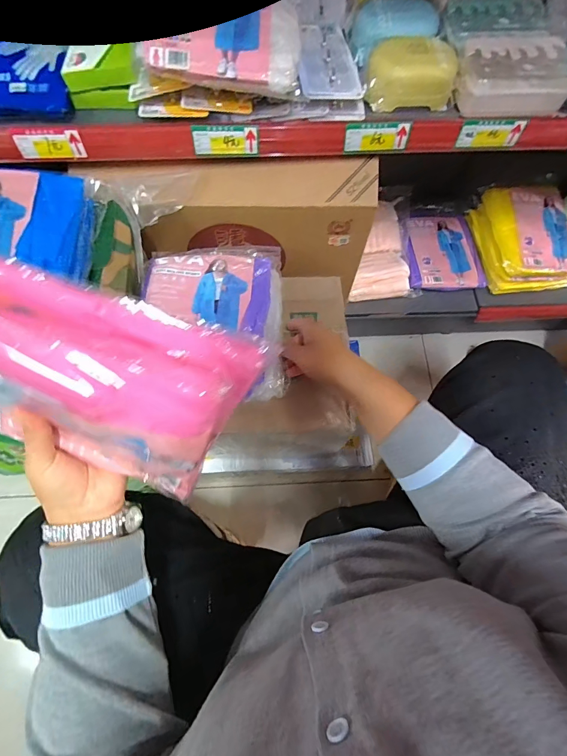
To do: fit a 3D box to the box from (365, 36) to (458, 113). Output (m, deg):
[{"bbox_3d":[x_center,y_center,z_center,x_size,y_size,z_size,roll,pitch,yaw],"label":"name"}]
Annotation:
[{"bbox_3d":[0.170,-0.408,0.484,0.116,0.043,0.082,-2,70,-1],"label":"box"}]

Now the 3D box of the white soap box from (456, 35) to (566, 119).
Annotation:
[{"bbox_3d":[0.300,-0.407,0.482,0.132,0.046,0.093,-1,70,-1],"label":"white soap box"}]

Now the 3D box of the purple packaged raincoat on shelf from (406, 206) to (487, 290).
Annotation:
[{"bbox_3d":[0.377,-0.322,0.872,0.174,0.032,0.251,-5,70,-3],"label":"purple packaged raincoat on shelf"}]

